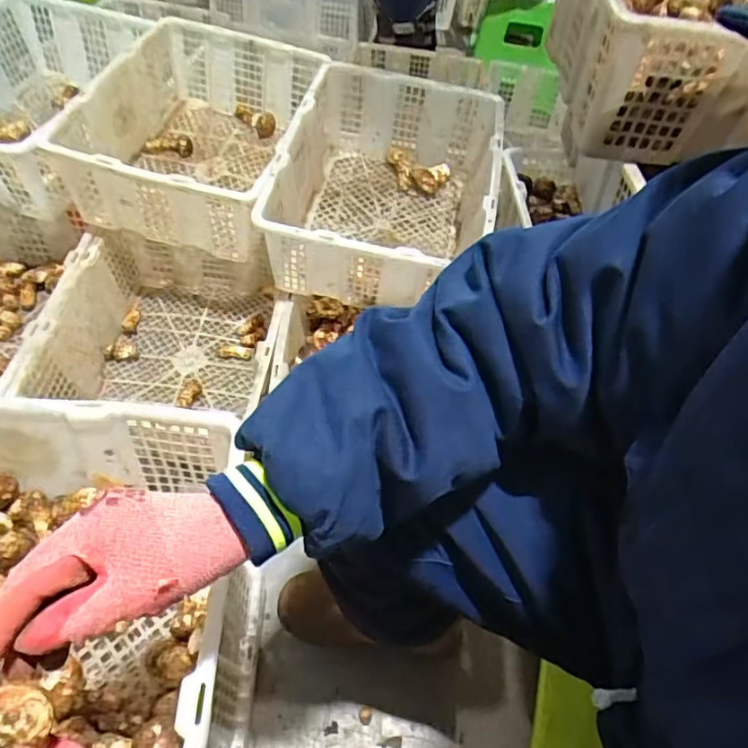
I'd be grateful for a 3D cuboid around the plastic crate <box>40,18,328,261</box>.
[{"bbox_3d":[-0.326,-0.450,1.085,0.390,0.170,0.497,14,53,5],"label":"plastic crate"}]

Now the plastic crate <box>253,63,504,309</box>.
[{"bbox_3d":[0.025,-0.335,1.010,0.357,0.176,0.500,9,53,1],"label":"plastic crate"}]

